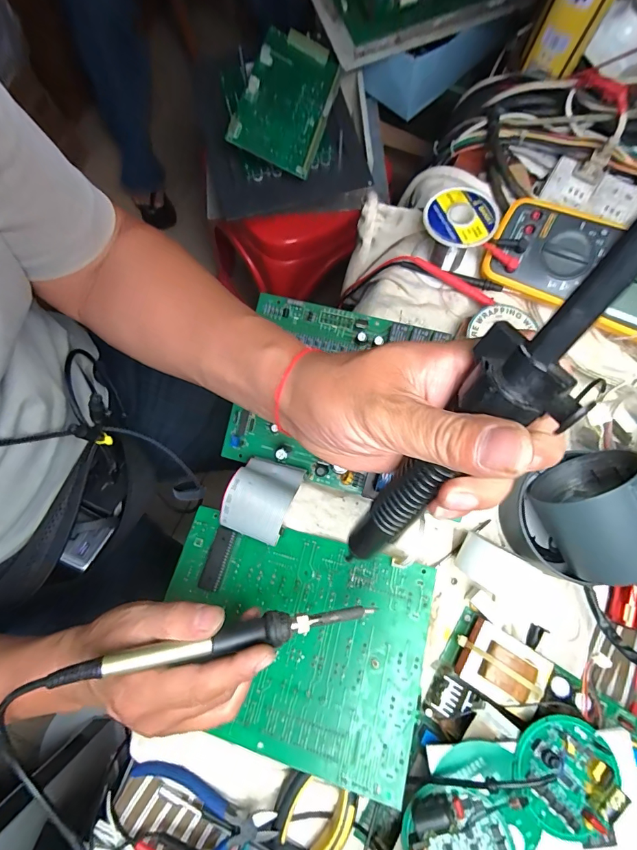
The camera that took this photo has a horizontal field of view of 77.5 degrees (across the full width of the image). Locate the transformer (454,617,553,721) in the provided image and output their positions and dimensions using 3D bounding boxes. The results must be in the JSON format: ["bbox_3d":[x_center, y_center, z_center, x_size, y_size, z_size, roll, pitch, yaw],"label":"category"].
[{"bbox_3d":[0.145,0.191,0.313,0.060,0.033,0.047,32,80,6],"label":"transformer"}]

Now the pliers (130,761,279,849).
[{"bbox_3d":[-0.089,0.296,0.296,0.112,0.026,0.078,-14,79,-3],"label":"pliers"}]

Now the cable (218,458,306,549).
[{"bbox_3d":[-0.048,0.061,0.336,0.050,0.047,0.066,22,79,4],"label":"cable"}]

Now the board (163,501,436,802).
[{"bbox_3d":[-0.028,0.168,0.318,0.214,0.011,0.157,12,69,13],"label":"board"}]

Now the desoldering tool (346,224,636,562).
[{"bbox_3d":[0.075,-0.007,0.169,0.039,0.294,0.026,34,43,7],"label":"desoldering tool"}]

